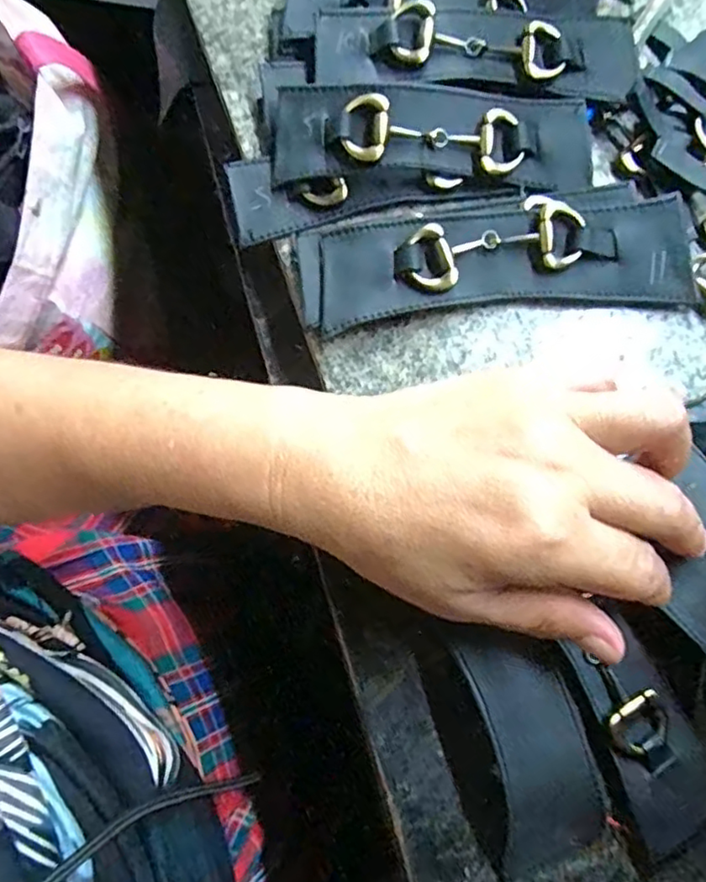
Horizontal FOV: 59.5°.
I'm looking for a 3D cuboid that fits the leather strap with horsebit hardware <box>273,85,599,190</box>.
[{"bbox_3d":[0.033,-0.127,0.252,0.130,0.011,0.036,1,79,-1],"label":"leather strap with horsebit hardware"}]

